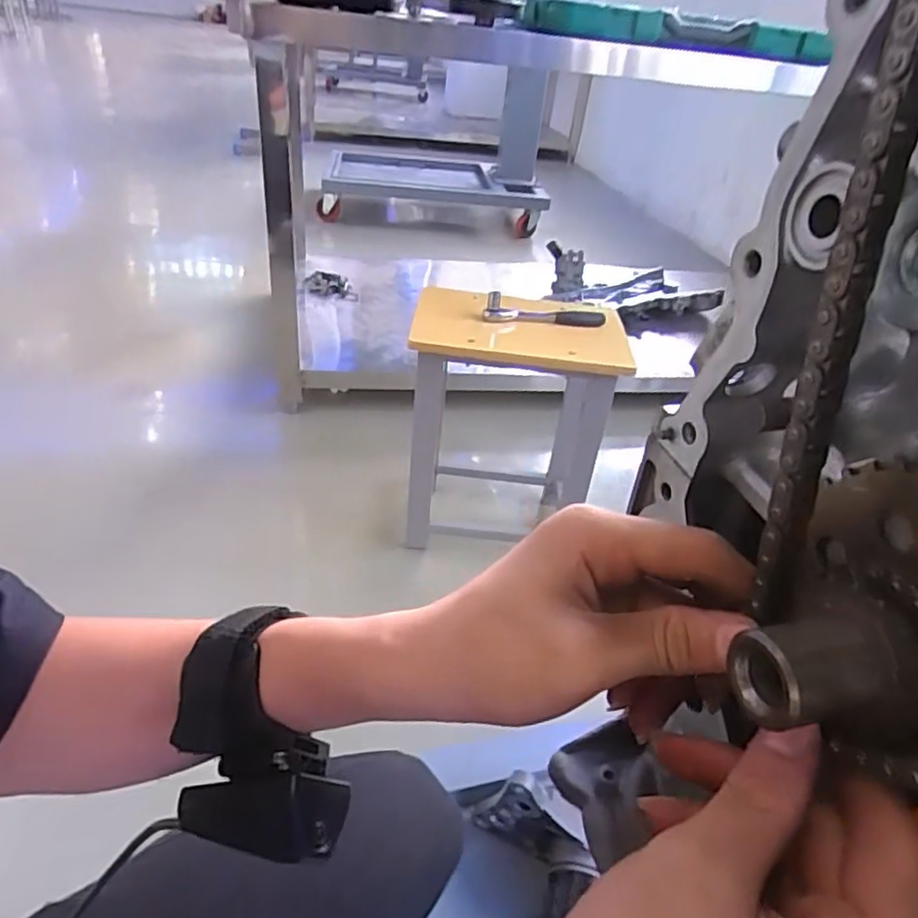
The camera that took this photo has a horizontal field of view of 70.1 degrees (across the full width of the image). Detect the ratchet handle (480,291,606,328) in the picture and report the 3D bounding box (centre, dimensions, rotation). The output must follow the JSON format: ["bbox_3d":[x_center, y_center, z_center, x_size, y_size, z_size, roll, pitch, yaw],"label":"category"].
[{"bbox_3d":[0.136,-0.235,1.047,0.193,0.034,0.039,3,35,-7],"label":"ratchet handle"}]

